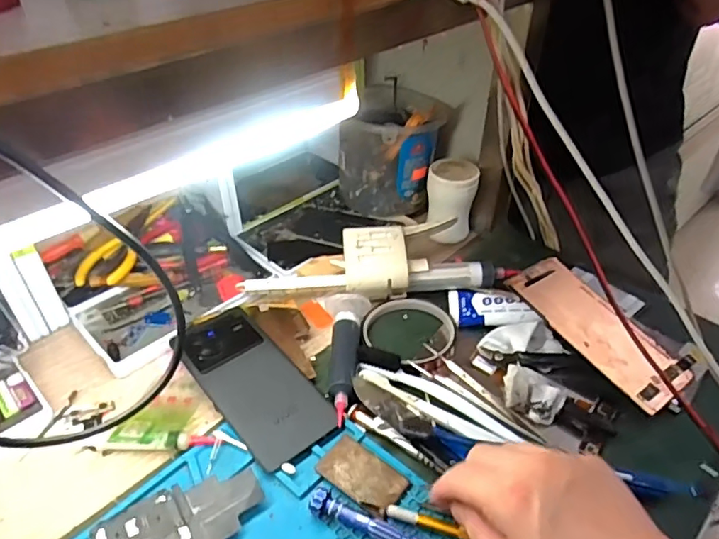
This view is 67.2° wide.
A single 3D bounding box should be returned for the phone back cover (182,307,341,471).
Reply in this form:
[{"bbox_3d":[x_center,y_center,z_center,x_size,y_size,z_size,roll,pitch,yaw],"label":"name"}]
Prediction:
[{"bbox_3d":[-0.089,0.090,0.452,0.071,0.010,0.159,-28,47,-30],"label":"phone back cover"}]

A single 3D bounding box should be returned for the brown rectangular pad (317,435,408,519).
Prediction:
[{"bbox_3d":[0.002,0.148,0.392,0.060,0.004,0.038,28,47,29],"label":"brown rectangular pad"}]

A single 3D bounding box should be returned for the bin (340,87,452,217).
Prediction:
[{"bbox_3d":[0.039,-0.137,0.644,0.113,0.122,0.117,0,39,0],"label":"bin"}]

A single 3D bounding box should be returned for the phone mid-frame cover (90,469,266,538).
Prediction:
[{"bbox_3d":[-0.116,0.171,0.359,0.105,0.007,0.065,-23,45,-26],"label":"phone mid-frame cover"}]

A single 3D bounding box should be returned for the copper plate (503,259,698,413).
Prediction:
[{"bbox_3d":[0.211,0.051,0.480,0.072,0.009,0.157,-24,56,-28],"label":"copper plate"}]

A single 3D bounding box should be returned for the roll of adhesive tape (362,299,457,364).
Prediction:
[{"bbox_3d":[0.049,0.056,0.499,0.087,0.011,0.073,-10,41,-12],"label":"roll of adhesive tape"}]

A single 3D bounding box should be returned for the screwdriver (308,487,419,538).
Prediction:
[{"bbox_3d":[0.025,0.173,0.352,0.124,0.016,0.016,15,42,17],"label":"screwdriver"}]

